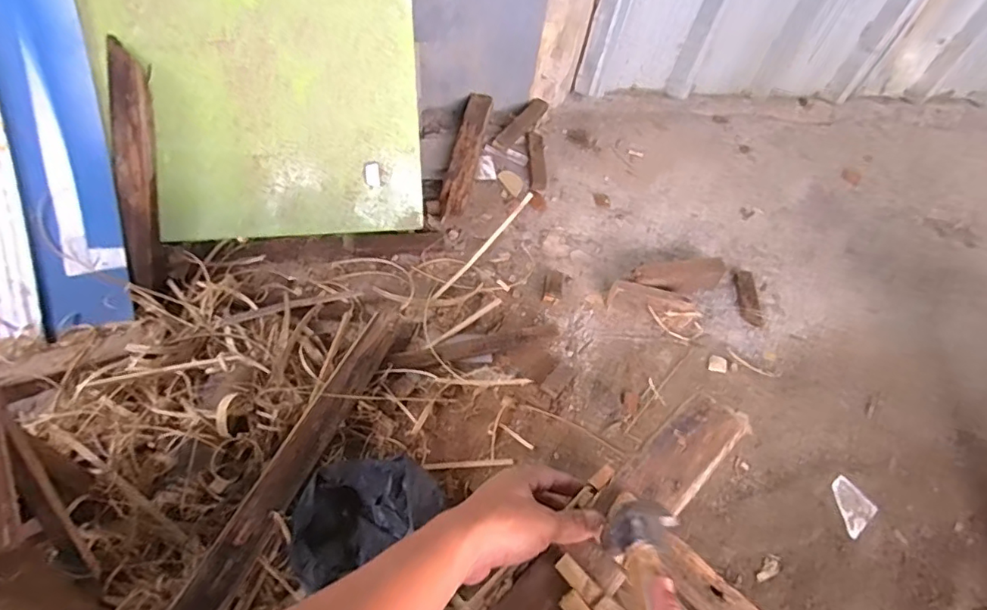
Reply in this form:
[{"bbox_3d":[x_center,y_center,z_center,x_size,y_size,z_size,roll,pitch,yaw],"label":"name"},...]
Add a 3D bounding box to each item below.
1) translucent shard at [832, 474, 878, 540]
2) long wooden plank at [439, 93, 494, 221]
[{"bbox_3d":[0.580,0.327,0.874,0.077,0.008,0.069,-34,67,-28],"label":"translucent shard"},{"bbox_3d":[-0.059,-0.335,1.200,0.063,0.059,0.413,11,55,0],"label":"long wooden plank"}]

